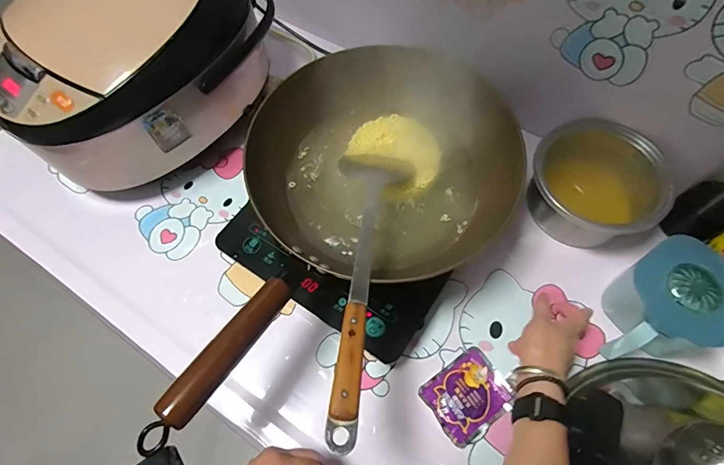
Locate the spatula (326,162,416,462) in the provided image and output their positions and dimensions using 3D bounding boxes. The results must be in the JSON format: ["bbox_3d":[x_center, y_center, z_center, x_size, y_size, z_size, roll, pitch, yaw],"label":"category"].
[{"bbox_3d":[0.001,0.031,0.430,0.086,0.030,0.349,5,49,4],"label":"spatula"}]

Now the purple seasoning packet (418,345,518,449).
[{"bbox_3d":[0.123,0.188,0.479,0.090,0.008,0.077,-33,67,-14],"label":"purple seasoning packet"}]

